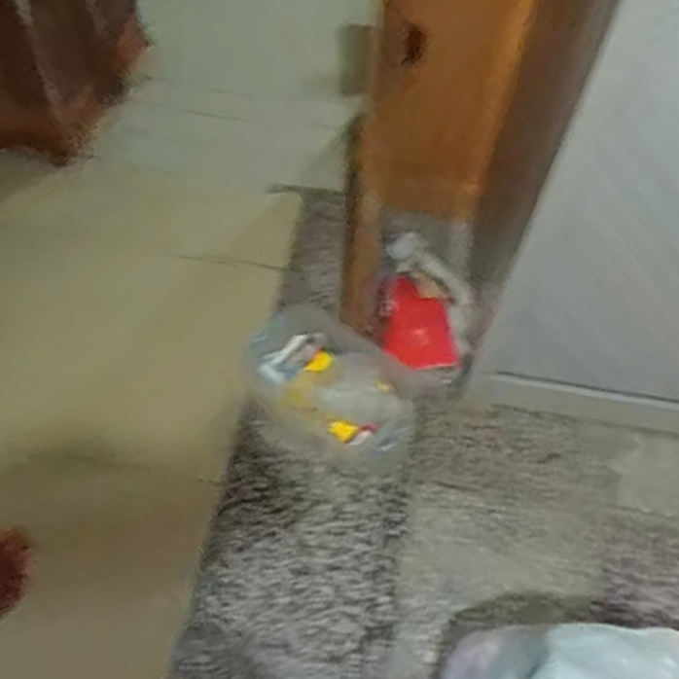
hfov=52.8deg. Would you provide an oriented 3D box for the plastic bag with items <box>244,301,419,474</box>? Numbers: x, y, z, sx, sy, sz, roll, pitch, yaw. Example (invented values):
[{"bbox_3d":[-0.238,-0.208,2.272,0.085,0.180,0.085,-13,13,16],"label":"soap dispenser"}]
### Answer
[{"bbox_3d":[-0.019,0.102,1.461,0.385,0.219,0.237,39,63,20],"label":"plastic bag with items"}]

